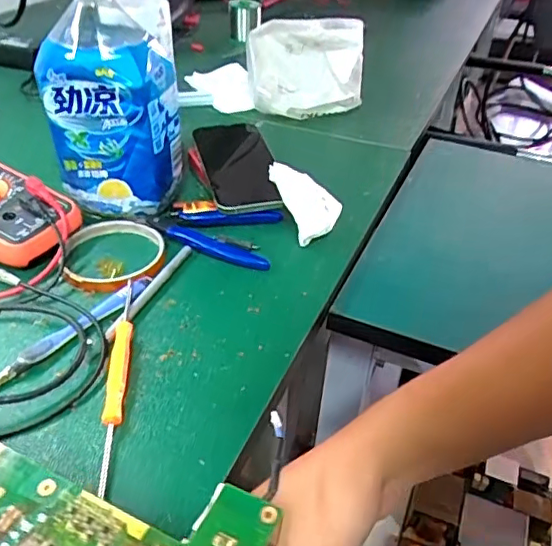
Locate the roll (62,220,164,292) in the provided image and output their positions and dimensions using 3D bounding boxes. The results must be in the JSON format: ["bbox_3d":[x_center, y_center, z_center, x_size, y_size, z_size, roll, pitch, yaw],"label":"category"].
[{"bbox_3d":[-0.131,-0.018,0.456,0.077,0.009,0.087,-9,40,-12],"label":"roll"}]

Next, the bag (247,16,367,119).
[{"bbox_3d":[0.035,-0.242,0.660,0.133,0.107,0.062,2,39,0],"label":"bag"}]

